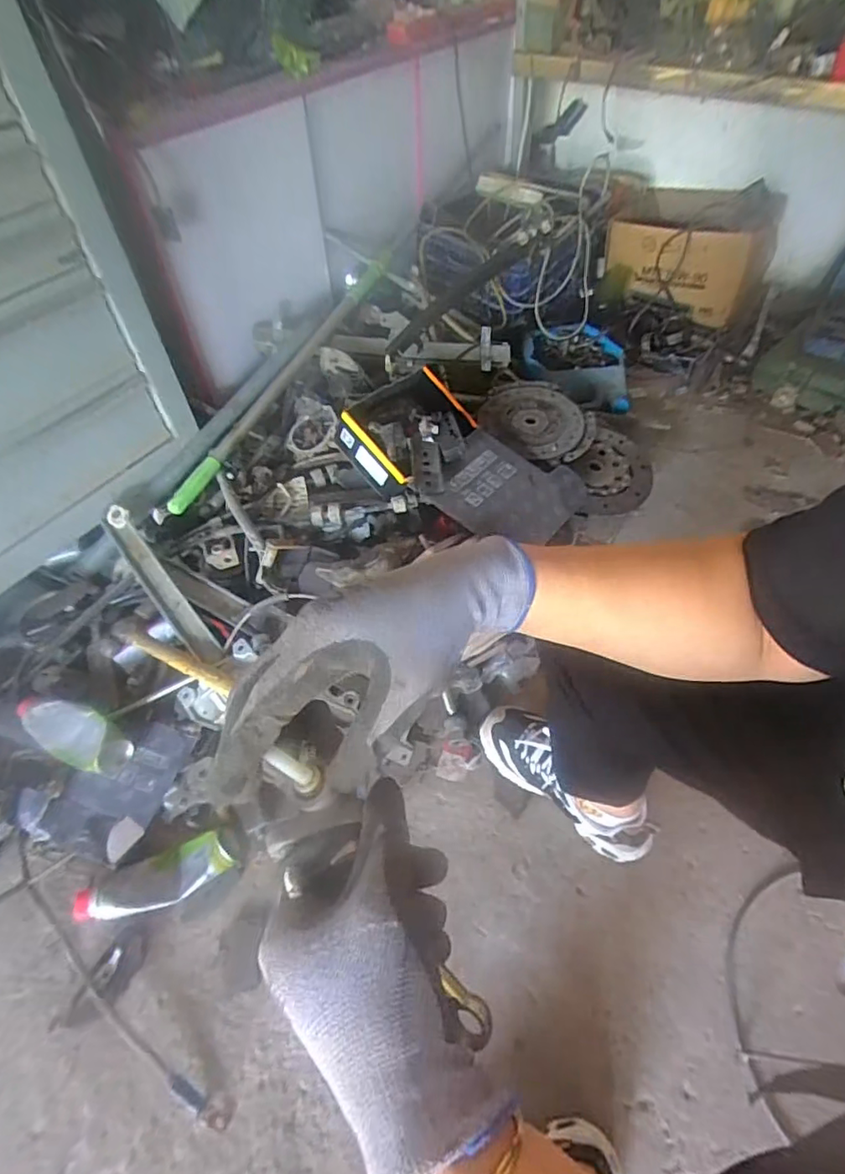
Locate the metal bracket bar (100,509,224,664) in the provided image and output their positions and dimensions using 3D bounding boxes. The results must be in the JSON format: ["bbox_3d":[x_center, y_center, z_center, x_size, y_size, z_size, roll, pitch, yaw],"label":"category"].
[{"bbox_3d":[-0.428,-0.004,0.897,0.043,0.025,0.338,-35,73,-23],"label":"metal bracket bar"}]

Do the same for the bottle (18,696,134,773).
[{"bbox_3d":[-0.507,0.211,0.799,0.208,0.052,0.073,20,57,15],"label":"bottle"}]

